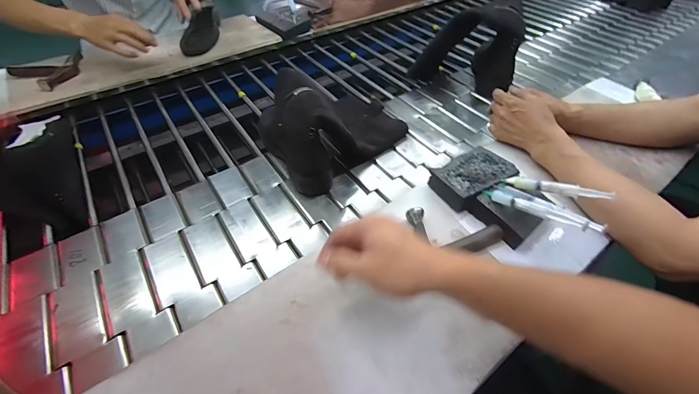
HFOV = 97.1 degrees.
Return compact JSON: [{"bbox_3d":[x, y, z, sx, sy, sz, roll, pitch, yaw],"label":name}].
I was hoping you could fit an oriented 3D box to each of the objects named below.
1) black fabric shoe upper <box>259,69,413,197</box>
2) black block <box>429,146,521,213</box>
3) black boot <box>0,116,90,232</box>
[{"bbox_3d":[-0.025,-0.185,0.624,0.203,0.167,0.310,37,58,27],"label":"black fabric shoe upper"},{"bbox_3d":[0.206,-0.035,0.518,0.128,0.033,0.079,-27,55,-22],"label":"black block"},{"bbox_3d":[-0.556,-0.070,0.558,0.082,0.131,0.276,-20,53,-17],"label":"black boot"}]

